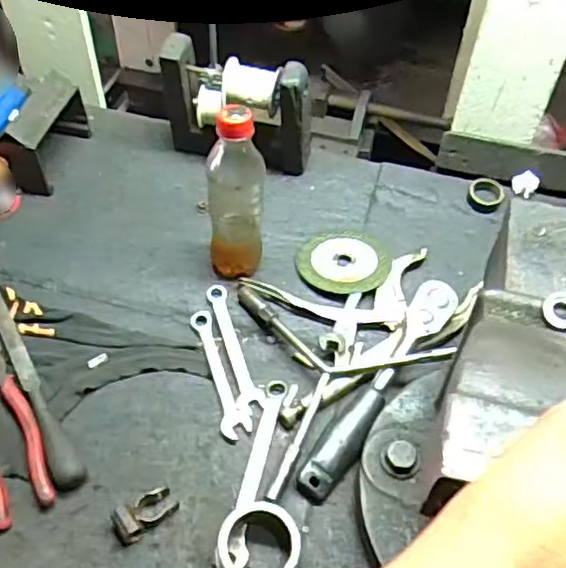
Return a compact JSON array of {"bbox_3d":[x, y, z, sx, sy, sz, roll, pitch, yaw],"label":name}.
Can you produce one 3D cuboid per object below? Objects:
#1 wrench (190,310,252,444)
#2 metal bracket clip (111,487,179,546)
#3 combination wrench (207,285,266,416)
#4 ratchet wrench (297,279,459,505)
[{"bbox_3d":[-0.063,0.082,0.607,0.027,0.006,0.145,-16,53,-14],"label":"wrench"},{"bbox_3d":[-0.111,0.184,0.516,0.051,0.019,0.026,-32,58,-25],"label":"metal bracket clip"},{"bbox_3d":[-0.047,0.060,0.623,0.025,0.010,0.146,-12,52,-11],"label":"combination wrench"},{"bbox_3d":[0.093,0.089,0.585,0.038,0.032,0.245,27,55,19],"label":"ratchet wrench"}]

